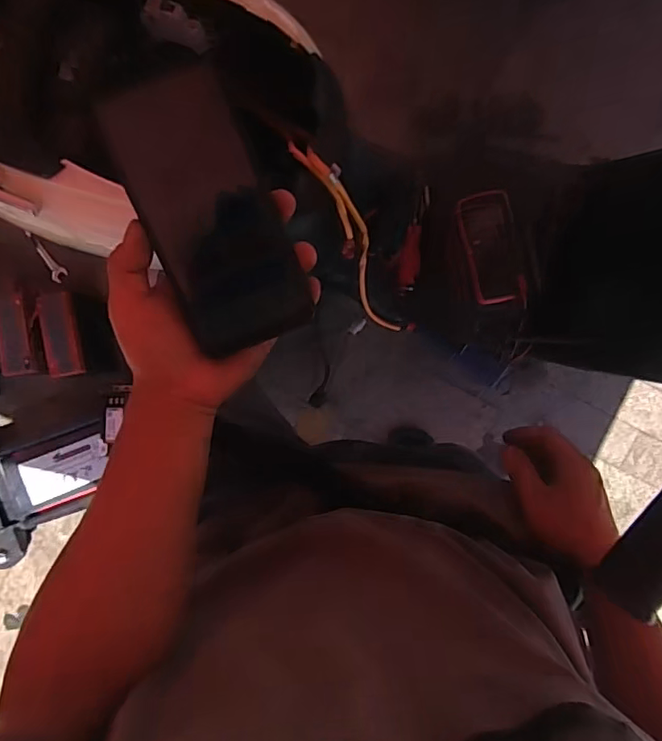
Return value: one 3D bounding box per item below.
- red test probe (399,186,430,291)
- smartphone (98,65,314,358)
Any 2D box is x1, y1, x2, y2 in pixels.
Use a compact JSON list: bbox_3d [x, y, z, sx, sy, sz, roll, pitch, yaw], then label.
[{"bbox_3d":[0.148,-0.232,0.949,0.034,0.017,0.177,8,91,4],"label":"red test probe"},{"bbox_3d":[-0.072,-0.089,0.320,0.074,0.013,0.156,-21,111,5],"label":"smartphone"}]

